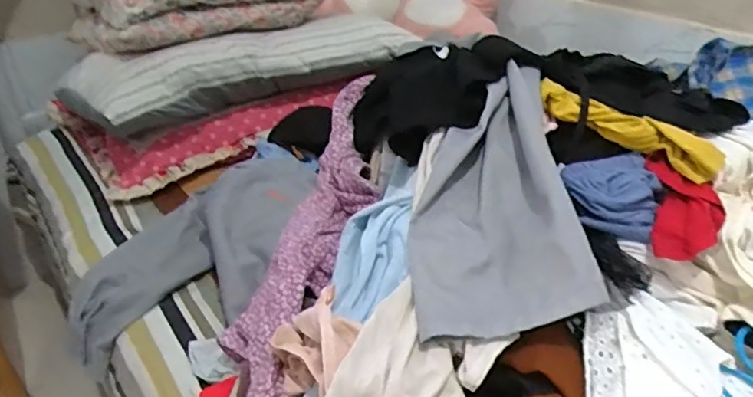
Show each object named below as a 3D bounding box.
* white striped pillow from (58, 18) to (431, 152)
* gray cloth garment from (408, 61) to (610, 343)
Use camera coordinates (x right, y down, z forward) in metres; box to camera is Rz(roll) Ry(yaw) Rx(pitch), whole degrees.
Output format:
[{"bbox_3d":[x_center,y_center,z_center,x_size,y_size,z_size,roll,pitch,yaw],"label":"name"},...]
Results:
[{"bbox_3d":[-0.223,-0.249,1.072,0.683,0.131,0.192,-19,36,-26],"label":"white striped pillow"},{"bbox_3d":[0.123,-0.008,0.591,0.183,0.052,0.322,-11,52,12],"label":"gray cloth garment"}]

